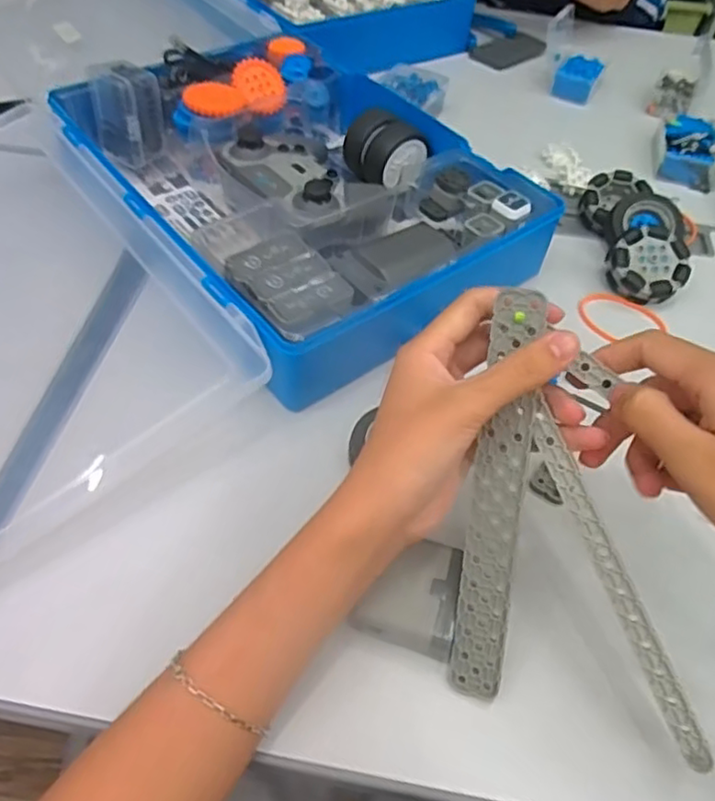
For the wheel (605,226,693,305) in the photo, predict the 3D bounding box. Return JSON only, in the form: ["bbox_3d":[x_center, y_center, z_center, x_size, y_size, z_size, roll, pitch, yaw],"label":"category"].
[{"bbox_3d":[0.237,-0.110,0.519,0.060,0.025,0.060,31,80,10],"label":"wheel"}]

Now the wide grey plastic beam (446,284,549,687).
[{"bbox_3d":[0.069,0.048,0.309,0.026,0.198,0.010,6,7,0],"label":"wide grey plastic beam"}]

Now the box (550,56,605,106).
[{"bbox_3d":[0.262,-0.384,0.758,0.049,0.034,0.062,21,53,12],"label":"box"}]

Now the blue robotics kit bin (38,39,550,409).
[{"bbox_3d":[-0.058,-0.181,0.528,0.266,0.074,0.352,-30,59,-26],"label":"blue robotics kit bin"}]

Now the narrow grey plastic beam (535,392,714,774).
[{"bbox_3d":[0.120,0.083,0.296,0.011,0.009,0.171,-18,80,-18],"label":"narrow grey plastic beam"}]

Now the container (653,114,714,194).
[{"bbox_3d":[0.344,-0.259,0.659,0.068,0.039,0.085,20,52,11],"label":"container"}]

